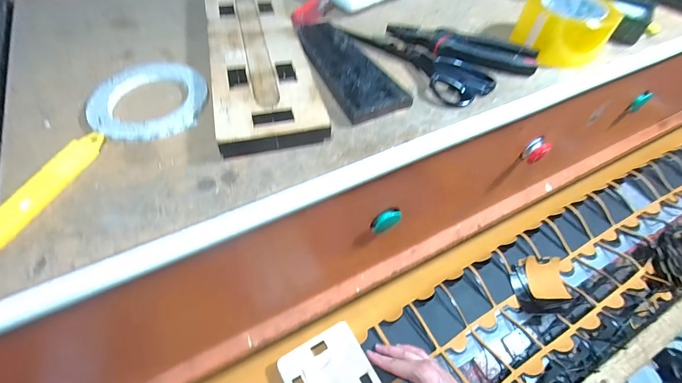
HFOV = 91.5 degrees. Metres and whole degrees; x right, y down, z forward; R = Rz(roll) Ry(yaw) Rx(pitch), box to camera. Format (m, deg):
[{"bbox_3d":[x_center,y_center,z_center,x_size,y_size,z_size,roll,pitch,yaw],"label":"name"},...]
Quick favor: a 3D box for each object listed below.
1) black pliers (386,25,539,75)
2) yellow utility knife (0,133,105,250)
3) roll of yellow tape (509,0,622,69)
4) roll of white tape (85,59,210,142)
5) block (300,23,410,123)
[{"bbox_3d":[0.156,-0.190,0.440,0.194,0.020,0.056,19,54,12],"label":"black pliers"},{"bbox_3d":[-0.260,-0.008,0.295,0.023,0.013,0.128,13,53,8],"label":"yellow utility knife"},{"bbox_3d":[0.300,-0.225,0.448,0.108,0.061,0.108,31,58,20],"label":"roll of yellow tape"},{"bbox_3d":[-0.211,-0.105,0.372,0.116,0.011,0.131,3,52,0],"label":"roll of white tape"},{"bbox_3d":[0.003,-0.154,0.413,0.074,0.018,0.192,-22,56,-17],"label":"block"}]

